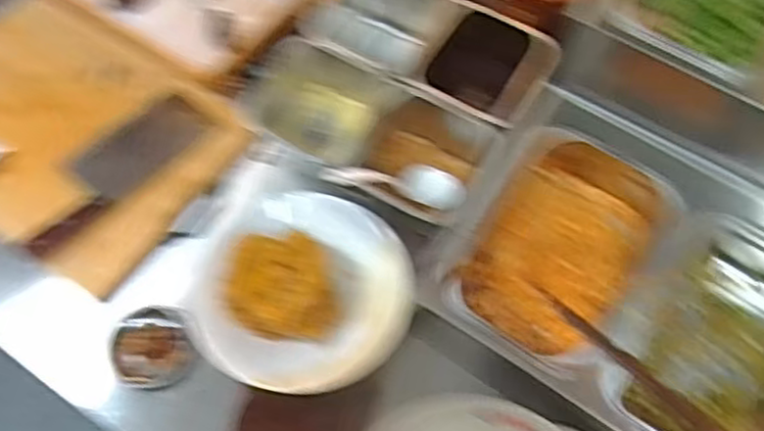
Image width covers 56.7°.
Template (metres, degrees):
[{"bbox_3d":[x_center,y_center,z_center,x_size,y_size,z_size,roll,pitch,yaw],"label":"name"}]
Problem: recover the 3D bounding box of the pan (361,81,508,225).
[{"bbox_3d":[0.049,-0.064,0.810,0.145,0.091,0.152,25,63,13],"label":"pan"}]

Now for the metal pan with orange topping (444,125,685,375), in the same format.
[{"bbox_3d":[0.191,0.029,0.740,0.176,0.085,0.252,28,63,14],"label":"metal pan with orange topping"}]

